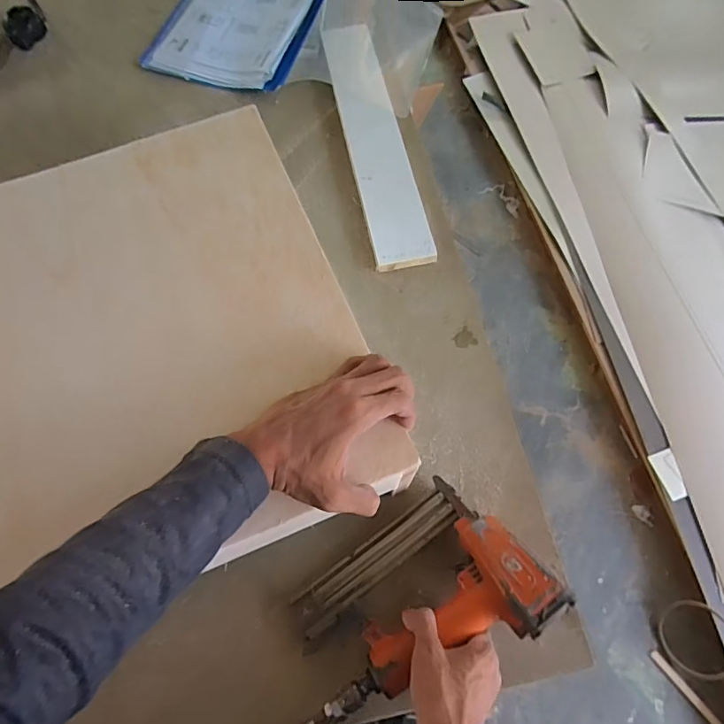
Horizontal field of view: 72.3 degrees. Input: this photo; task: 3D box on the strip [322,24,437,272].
[{"bbox_3d":[0.017,-0.338,0.735,0.083,0.018,0.447,-11,69,-4],"label":"strip"}]

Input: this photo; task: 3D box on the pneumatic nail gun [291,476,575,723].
[{"bbox_3d":[0.045,0.243,0.477,0.253,0.065,0.157,-38,74,-11],"label":"pneumatic nail gun"}]

